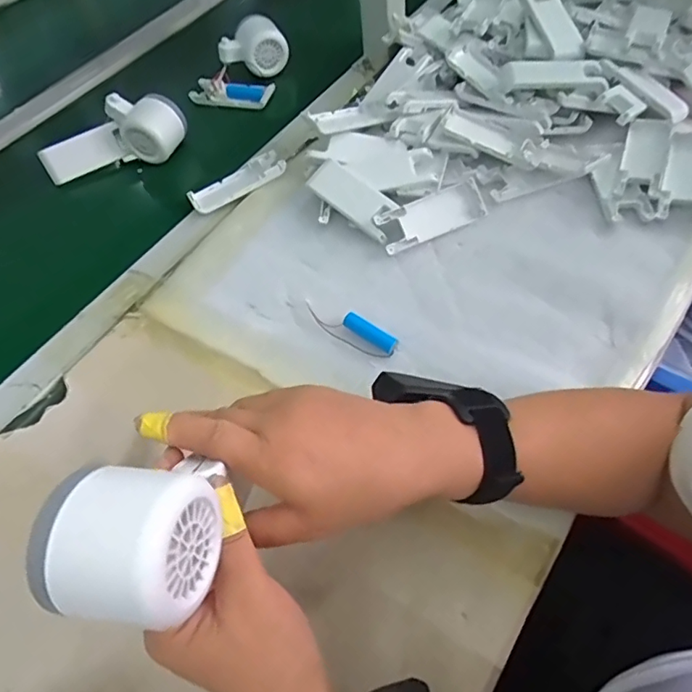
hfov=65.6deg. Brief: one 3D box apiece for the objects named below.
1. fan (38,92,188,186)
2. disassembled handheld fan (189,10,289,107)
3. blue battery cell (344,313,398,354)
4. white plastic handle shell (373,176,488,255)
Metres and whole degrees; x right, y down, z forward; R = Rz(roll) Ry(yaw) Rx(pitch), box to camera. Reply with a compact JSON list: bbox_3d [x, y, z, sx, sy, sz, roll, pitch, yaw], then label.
[{"bbox_3d":[-0.259,-0.229,0.597,0.160,0.057,0.053,-20,57,4],"label":"fan"},{"bbox_3d":[-0.132,-0.348,0.657,0.107,0.067,0.093,7,58,10],"label":"disassembled handheld fan"},{"bbox_3d":[0.021,-0.012,0.462,0.051,0.011,0.015,34,66,24],"label":"blue battery cell"},{"bbox_3d":[0.079,-0.125,0.511,0.103,0.033,0.042,-21,57,-8],"label":"white plastic handle shell"}]

